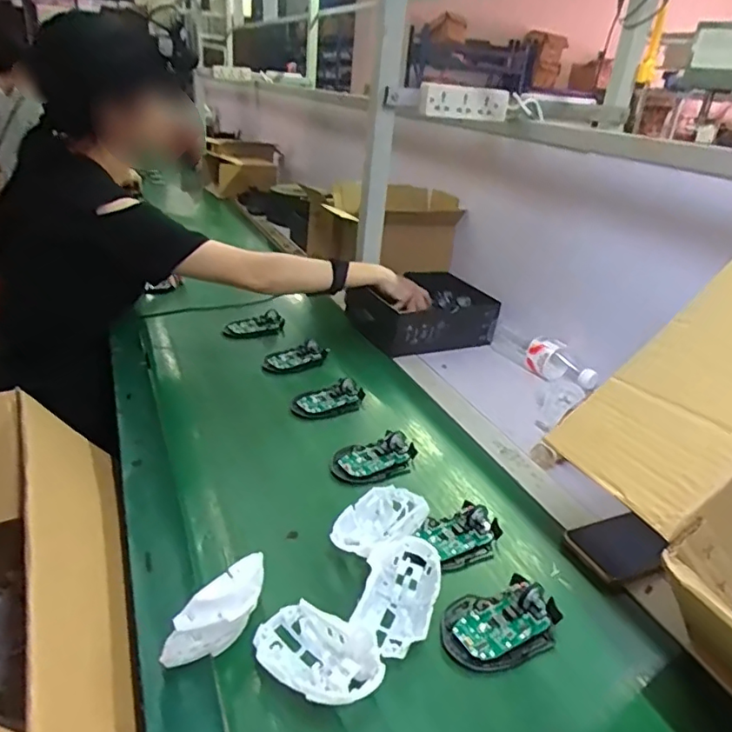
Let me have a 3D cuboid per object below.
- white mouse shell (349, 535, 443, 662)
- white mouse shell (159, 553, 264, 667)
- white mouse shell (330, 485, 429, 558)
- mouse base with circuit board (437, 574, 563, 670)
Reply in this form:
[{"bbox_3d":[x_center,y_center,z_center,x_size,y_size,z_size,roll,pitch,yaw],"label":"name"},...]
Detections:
[{"bbox_3d":[0.030,0.207,0.515,0.066,0.035,0.110,11,27,10],"label":"white mouse shell"},{"bbox_3d":[-0.117,0.208,0.468,0.026,0.073,0.101,22,31,29],"label":"white mouse shell"},{"bbox_3d":[0.016,0.166,0.600,0.068,0.031,0.115,21,30,28],"label":"white mouse shell"},{"bbox_3d":[0.122,0.226,0.512,0.113,0.025,0.073,-8,30,-26],"label":"mouse base with circuit board"}]

